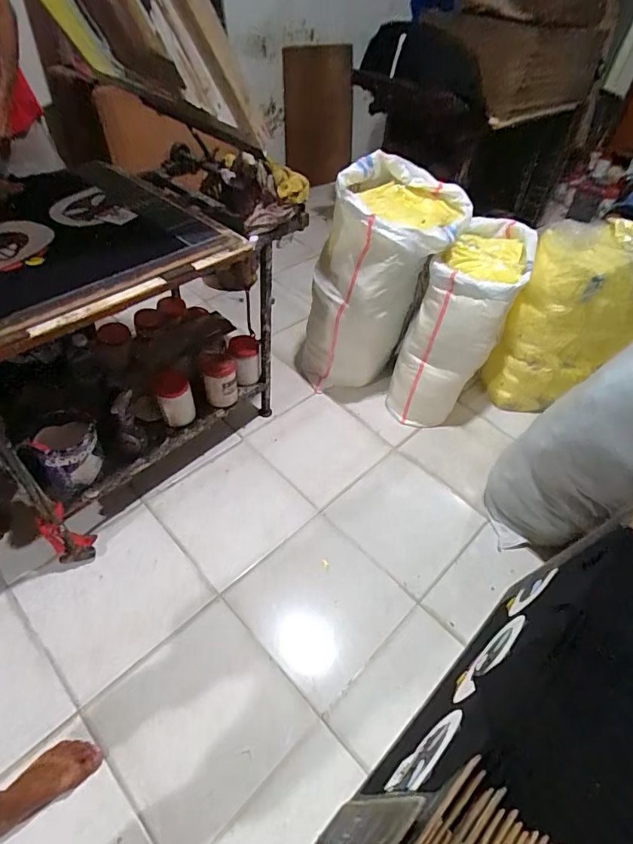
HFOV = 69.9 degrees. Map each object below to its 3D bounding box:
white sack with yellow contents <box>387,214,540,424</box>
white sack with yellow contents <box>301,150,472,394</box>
[{"bbox_3d":[0.543,-0.370,1.708,0.301,0.573,0.591,27,51,18],"label":"white sack with yellow contents"},{"bbox_3d":[0.209,-0.482,1.667,0.426,0.764,0.430,21,49,14],"label":"white sack with yellow contents"}]

